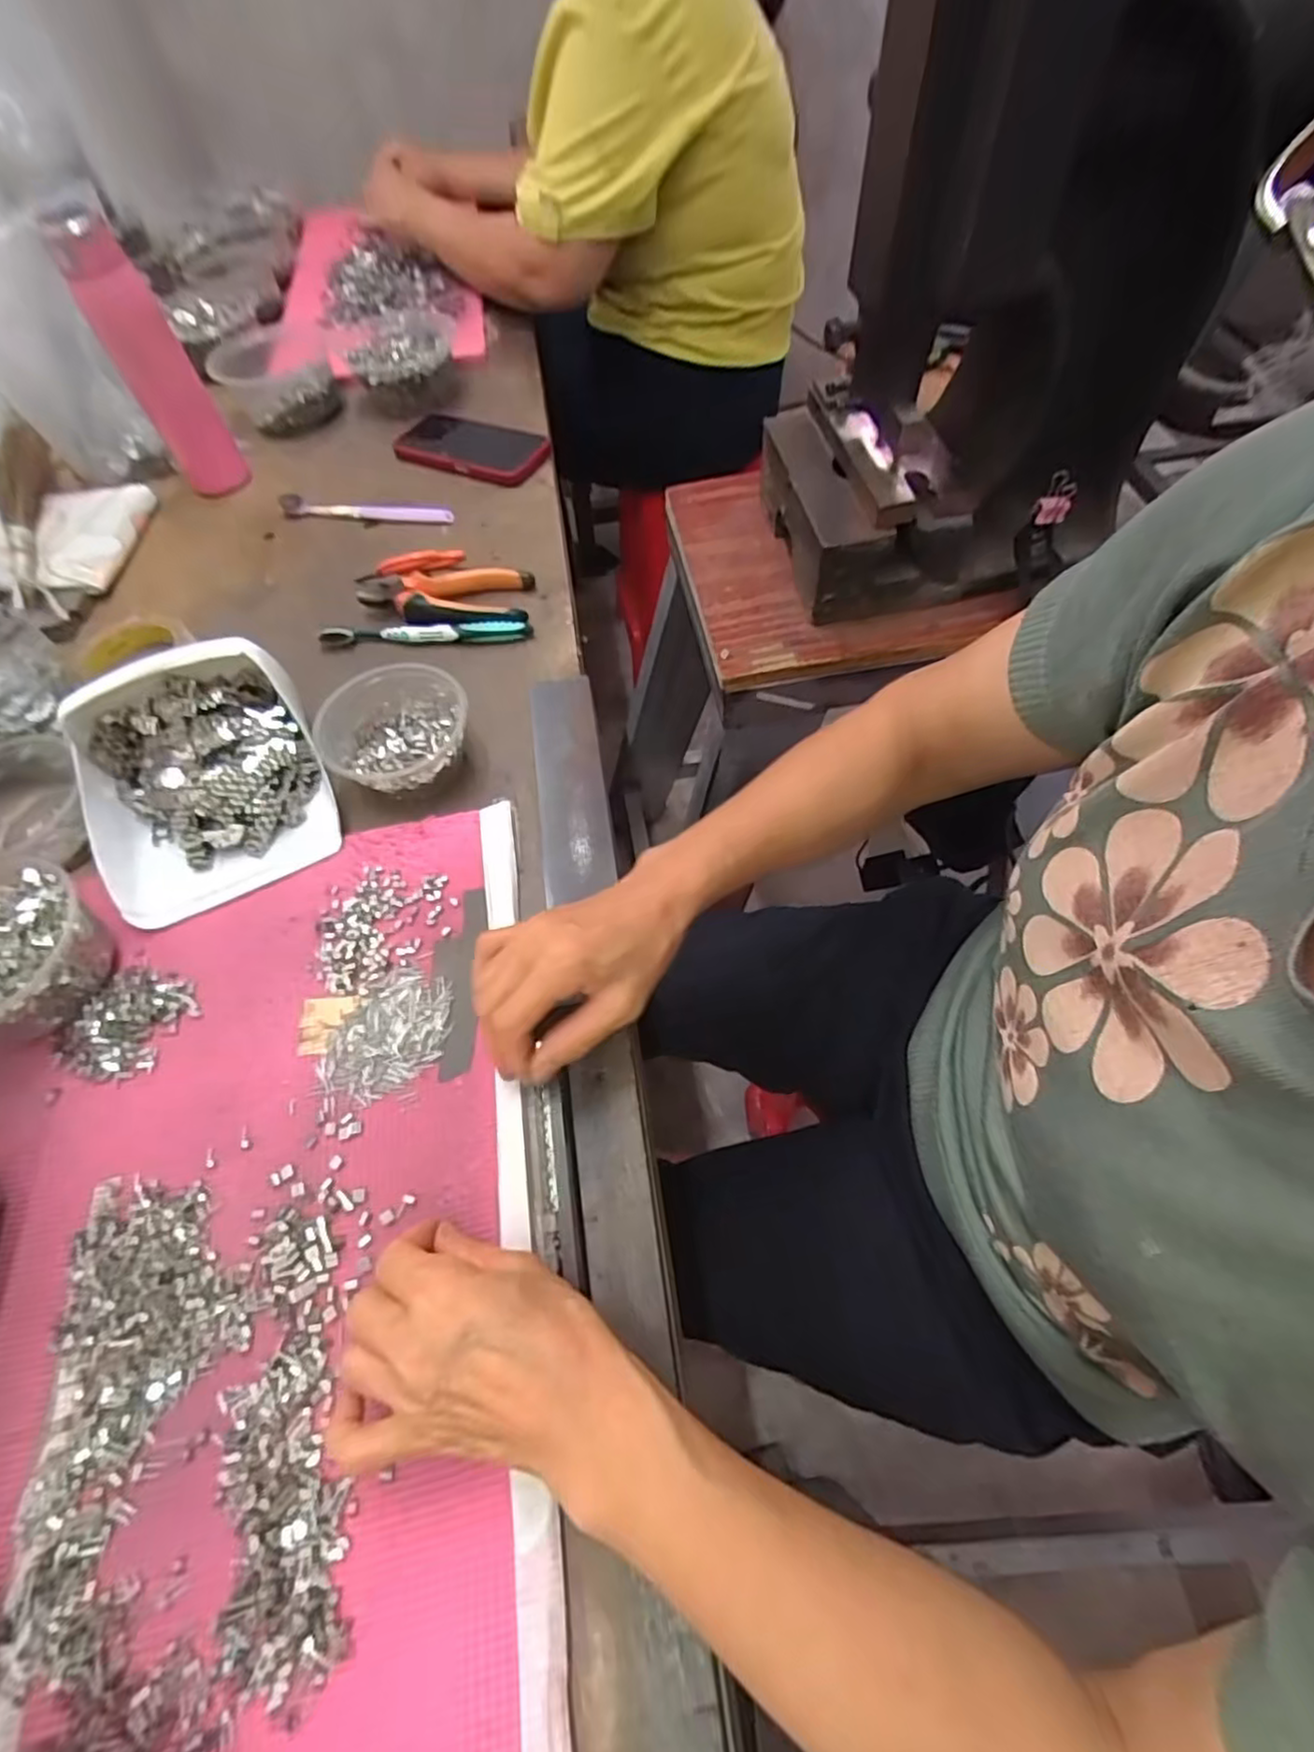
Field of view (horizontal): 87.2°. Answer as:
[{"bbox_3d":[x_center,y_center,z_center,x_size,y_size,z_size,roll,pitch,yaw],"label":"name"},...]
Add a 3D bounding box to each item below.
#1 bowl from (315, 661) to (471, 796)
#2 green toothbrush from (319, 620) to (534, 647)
[{"bbox_3d":[-0.188,-0.103,0.506,0.106,0.047,0.101,-27,62,-12],"label":"bowl"},{"bbox_3d":[-0.201,-0.210,0.592,0.179,0.017,0.014,-2,59,4],"label":"green toothbrush"}]

